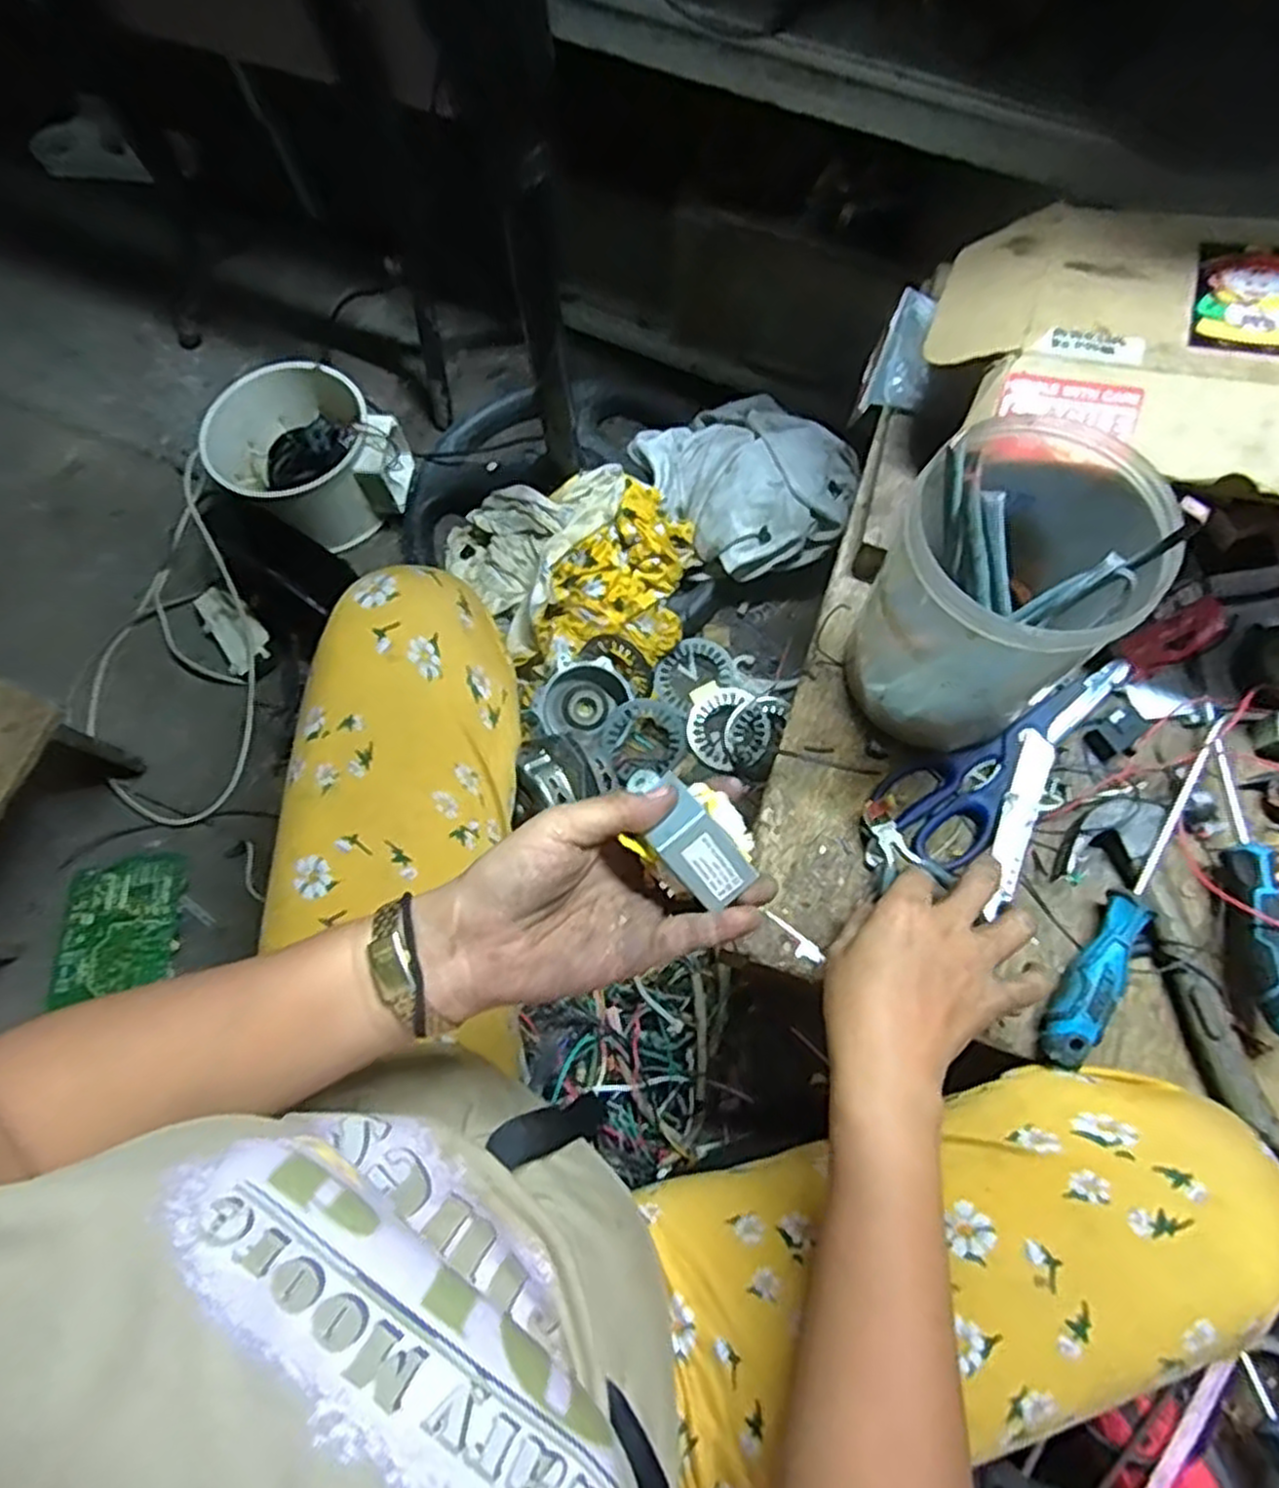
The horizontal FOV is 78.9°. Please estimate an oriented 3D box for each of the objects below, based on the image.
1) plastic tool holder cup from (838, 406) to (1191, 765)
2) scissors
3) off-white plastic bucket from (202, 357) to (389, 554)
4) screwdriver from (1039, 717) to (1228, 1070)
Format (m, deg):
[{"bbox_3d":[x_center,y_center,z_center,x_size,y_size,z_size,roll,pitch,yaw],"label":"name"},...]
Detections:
[{"bbox_3d":[0.215,-0.089,0.479,0.122,0.172,0.138,41,77,14],"label":"plastic tool holder cup"},{"bbox_3d":[0.253,0.001,0.540,0.197,0.016,0.073,-41,74,-11],"label":"scissors"},{"bbox_3d":[-0.416,-0.353,0.969,0.188,0.137,0.192,-1,71,2],"label":"off-white plastic bucket"},{"bbox_3d":[0.320,0.093,0.496,0.030,0.029,0.245,34,75,13],"label":"screwdriver"}]

